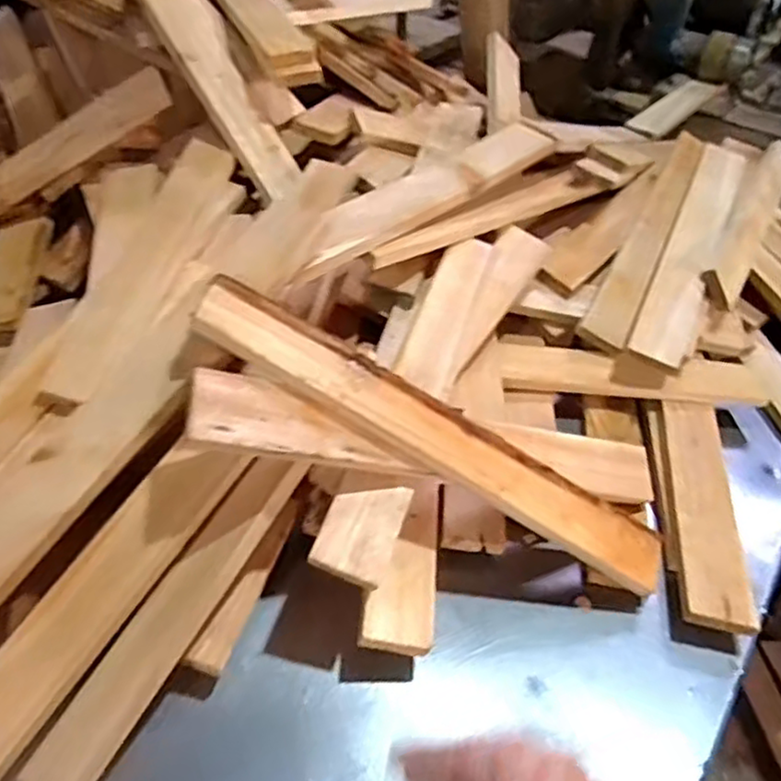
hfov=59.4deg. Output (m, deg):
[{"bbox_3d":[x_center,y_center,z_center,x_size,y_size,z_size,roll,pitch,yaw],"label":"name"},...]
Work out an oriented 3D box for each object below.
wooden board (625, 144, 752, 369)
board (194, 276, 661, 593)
[{"bbox_3d":[0.479,-0.235,1.063,0.079,0.021,0.585,23,54,15],"label":"wooden board"},{"bbox_3d":[0.061,0.052,0.675,0.532,0.021,0.075,32,46,-13],"label":"board"}]

